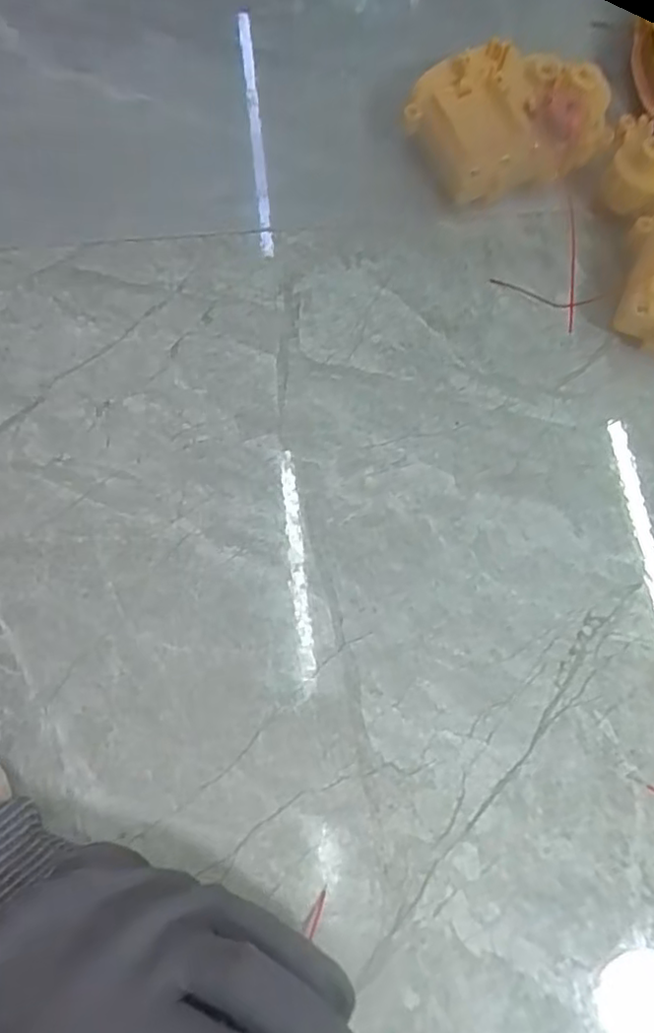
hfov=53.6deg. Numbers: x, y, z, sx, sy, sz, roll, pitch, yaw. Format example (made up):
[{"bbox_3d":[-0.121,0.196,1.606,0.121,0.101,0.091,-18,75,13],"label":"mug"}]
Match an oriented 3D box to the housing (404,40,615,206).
[{"bbox_3d":[0.094,-0.206,0.340,0.090,0.041,0.073,-26,74,-11],"label":"housing"}]

